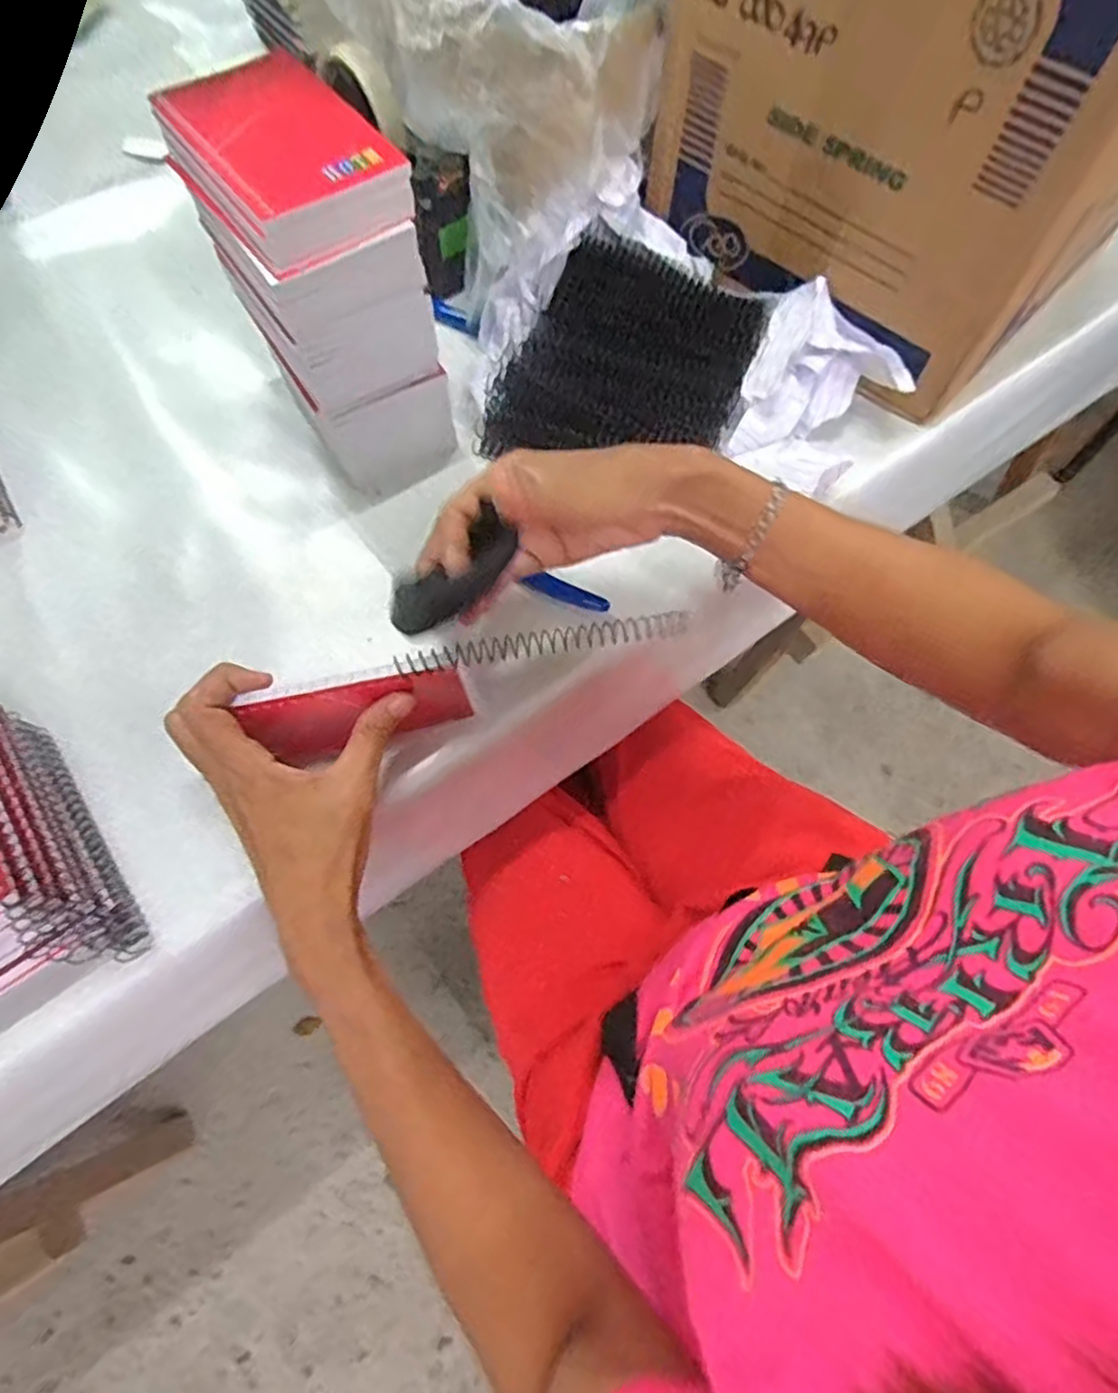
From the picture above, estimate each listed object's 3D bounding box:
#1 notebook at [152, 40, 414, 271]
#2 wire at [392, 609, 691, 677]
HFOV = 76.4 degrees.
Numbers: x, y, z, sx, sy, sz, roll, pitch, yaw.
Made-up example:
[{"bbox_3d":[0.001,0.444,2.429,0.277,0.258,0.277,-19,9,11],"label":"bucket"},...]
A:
[{"bbox_3d":[-0.146,-0.283,0.369,0.085,0.027,0.136,-34,70,-15],"label":"notebook"},{"bbox_3d":[-0.007,-0.027,0.359,0.146,0.012,0.012,-10,66,-5],"label":"wire"}]

